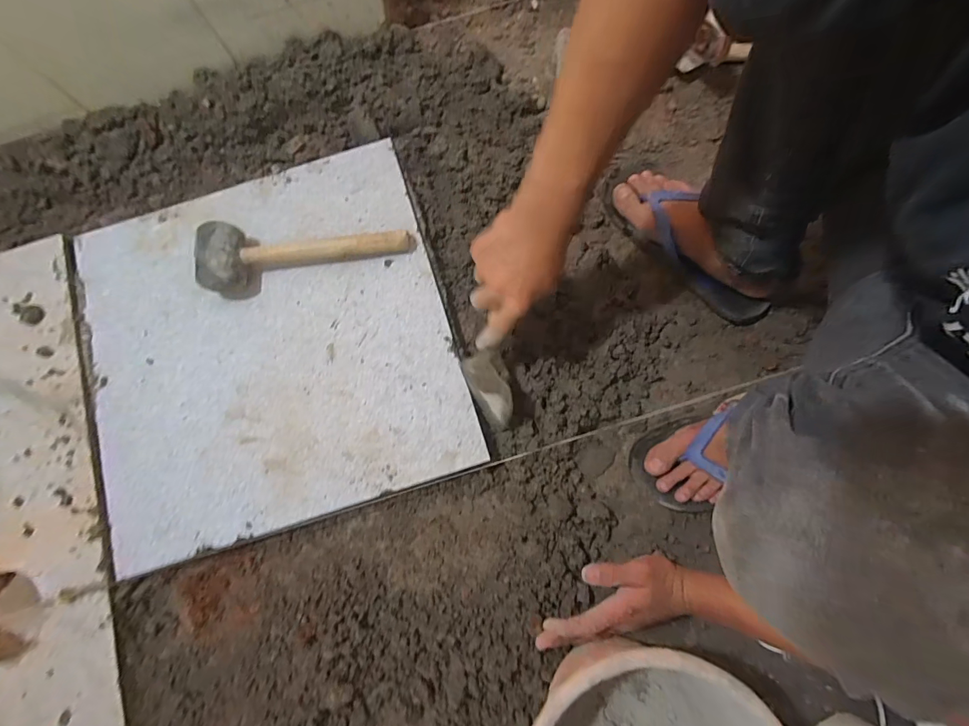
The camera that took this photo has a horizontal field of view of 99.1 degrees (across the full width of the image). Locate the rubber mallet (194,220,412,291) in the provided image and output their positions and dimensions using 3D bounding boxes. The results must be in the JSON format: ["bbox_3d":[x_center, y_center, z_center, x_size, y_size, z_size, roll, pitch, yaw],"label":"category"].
[{"bbox_3d":[-0.243,-0.152,0.563,0.278,0.060,0.089,-4,78,2],"label":"rubber mallet"}]

